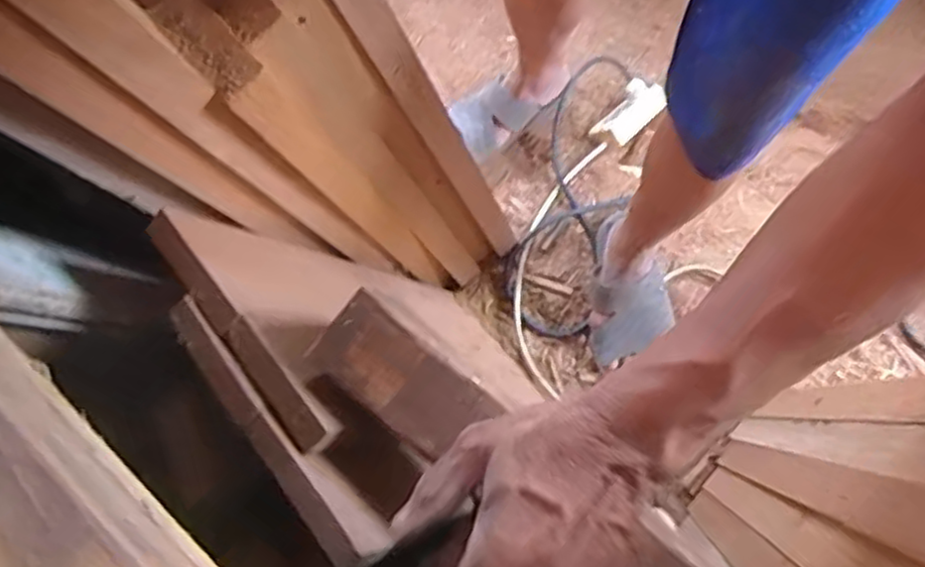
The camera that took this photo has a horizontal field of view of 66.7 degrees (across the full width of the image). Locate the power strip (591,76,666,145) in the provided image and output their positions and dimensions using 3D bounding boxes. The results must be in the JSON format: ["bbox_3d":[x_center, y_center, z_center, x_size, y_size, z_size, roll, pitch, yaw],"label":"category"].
[{"bbox_3d":[0.287,-0.294,1.196,0.074,0.034,0.149,36,67,17],"label":"power strip"}]

